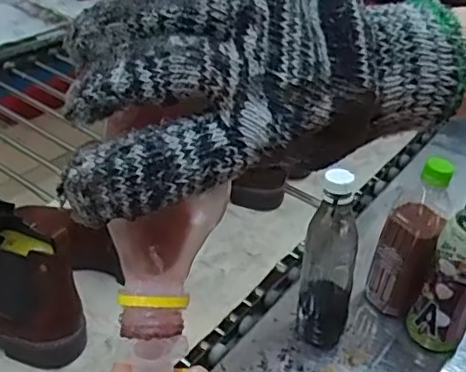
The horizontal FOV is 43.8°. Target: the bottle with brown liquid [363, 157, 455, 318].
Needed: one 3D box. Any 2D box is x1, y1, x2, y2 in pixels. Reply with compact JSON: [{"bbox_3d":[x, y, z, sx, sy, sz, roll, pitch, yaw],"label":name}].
[{"bbox_3d":[0.207,0.062,0.681,0.064,0.207,0.052,21,37,19],"label":"bottle with brown liquid"}]

